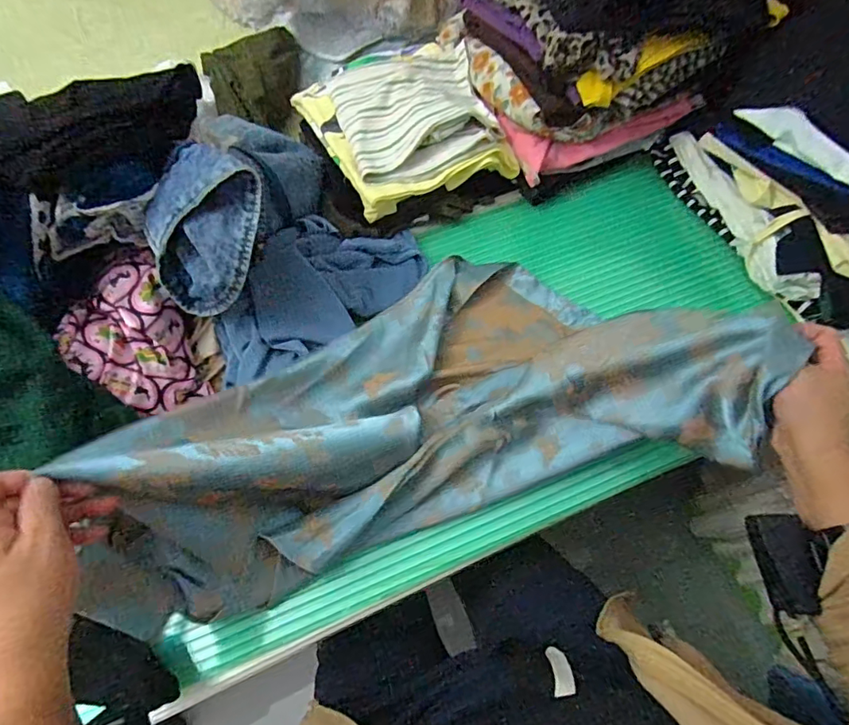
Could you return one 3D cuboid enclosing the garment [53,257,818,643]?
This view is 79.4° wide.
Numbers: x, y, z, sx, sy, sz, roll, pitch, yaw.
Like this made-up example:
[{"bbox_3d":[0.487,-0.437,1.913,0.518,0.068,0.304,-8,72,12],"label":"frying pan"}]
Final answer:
[{"bbox_3d":[-0.005,0.023,0.496,0.538,0.174,0.301,-17,63,-10],"label":"garment"}]

